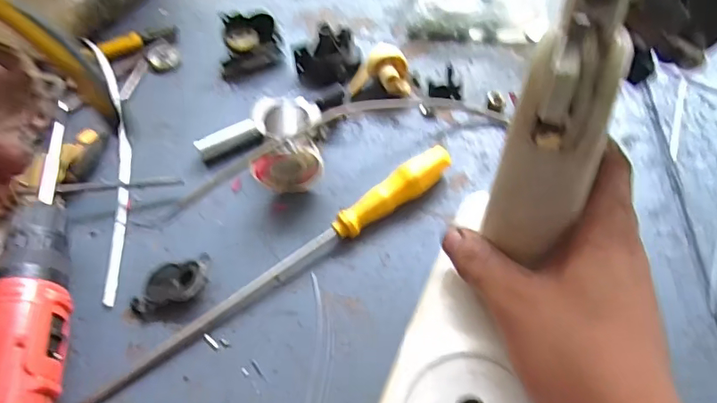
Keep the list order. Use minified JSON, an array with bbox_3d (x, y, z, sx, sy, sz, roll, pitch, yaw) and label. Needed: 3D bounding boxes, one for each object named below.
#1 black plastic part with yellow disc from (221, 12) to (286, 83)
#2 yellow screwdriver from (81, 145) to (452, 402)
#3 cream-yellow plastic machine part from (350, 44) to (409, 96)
[{"bbox_3d":[-0.104,-0.148,0.481,0.059,0.048,0.025,-21,57,-9],"label":"black plastic part with yellow disc"},{"bbox_3d":[-0.051,0.046,0.353,0.296,0.026,0.023,-34,60,-17],"label":"yellow screwdriver"},{"bbox_3d":[0.021,-0.113,0.448,0.050,0.034,0.035,8,57,10],"label":"cream-yellow plastic machine part"}]

